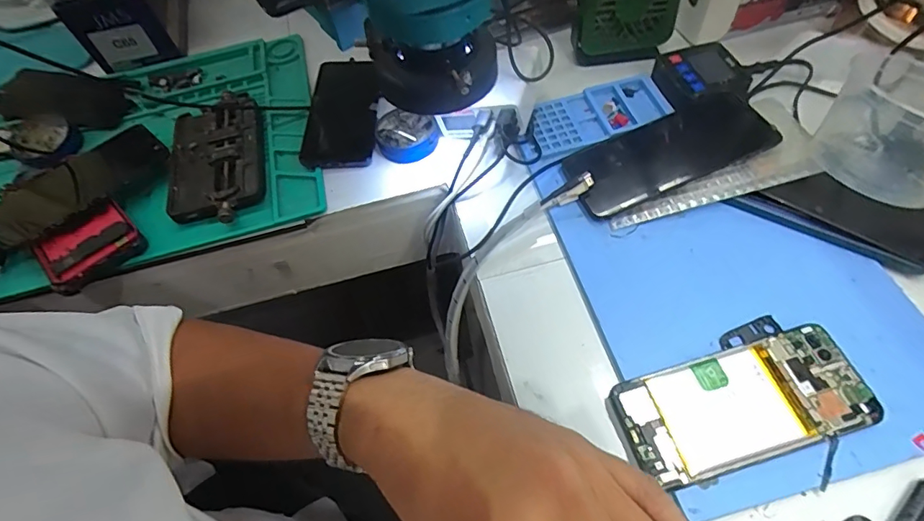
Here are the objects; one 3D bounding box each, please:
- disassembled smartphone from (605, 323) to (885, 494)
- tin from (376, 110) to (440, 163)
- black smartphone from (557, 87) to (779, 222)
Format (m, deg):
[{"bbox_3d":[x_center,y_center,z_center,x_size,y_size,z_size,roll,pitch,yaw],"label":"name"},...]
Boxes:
[{"bbox_3d":[0.182,0.095,0.321,0.159,0.014,0.069,-16,57,-4],"label":"disassembled smartphone"},{"bbox_3d":[-0.056,-0.127,0.488,0.059,0.023,0.056,-3,57,5],"label":"tin"},{"bbox_3d":[0.180,-0.095,0.428,0.172,0.013,0.078,-22,55,3],"label":"black smartphone"}]

